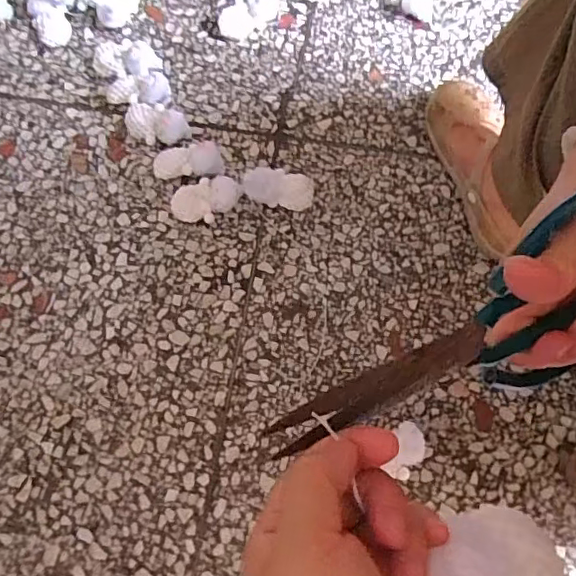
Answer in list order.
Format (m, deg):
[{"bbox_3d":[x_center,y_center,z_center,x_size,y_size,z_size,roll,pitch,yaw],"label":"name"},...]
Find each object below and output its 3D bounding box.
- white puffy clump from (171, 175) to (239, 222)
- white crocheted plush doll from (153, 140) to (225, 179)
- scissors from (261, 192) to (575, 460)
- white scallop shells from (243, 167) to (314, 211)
[{"bbox_3d":[-0.102,-0.110,0.683,0.080,0.032,0.051,-27,75,-8],"label":"white puffy clump"},{"bbox_3d":[-0.126,-0.159,0.704,0.086,0.027,0.043,-6,73,-2],"label":"white crocheted plush doll"},{"bbox_3d":[0.087,0.024,0.252,0.198,0.090,0.012,-33,37,-3],"label":"scissors"},{"bbox_3d":[-0.011,-0.125,0.685,0.086,0.033,0.049,6,73,1],"label":"white scallop shells"}]

